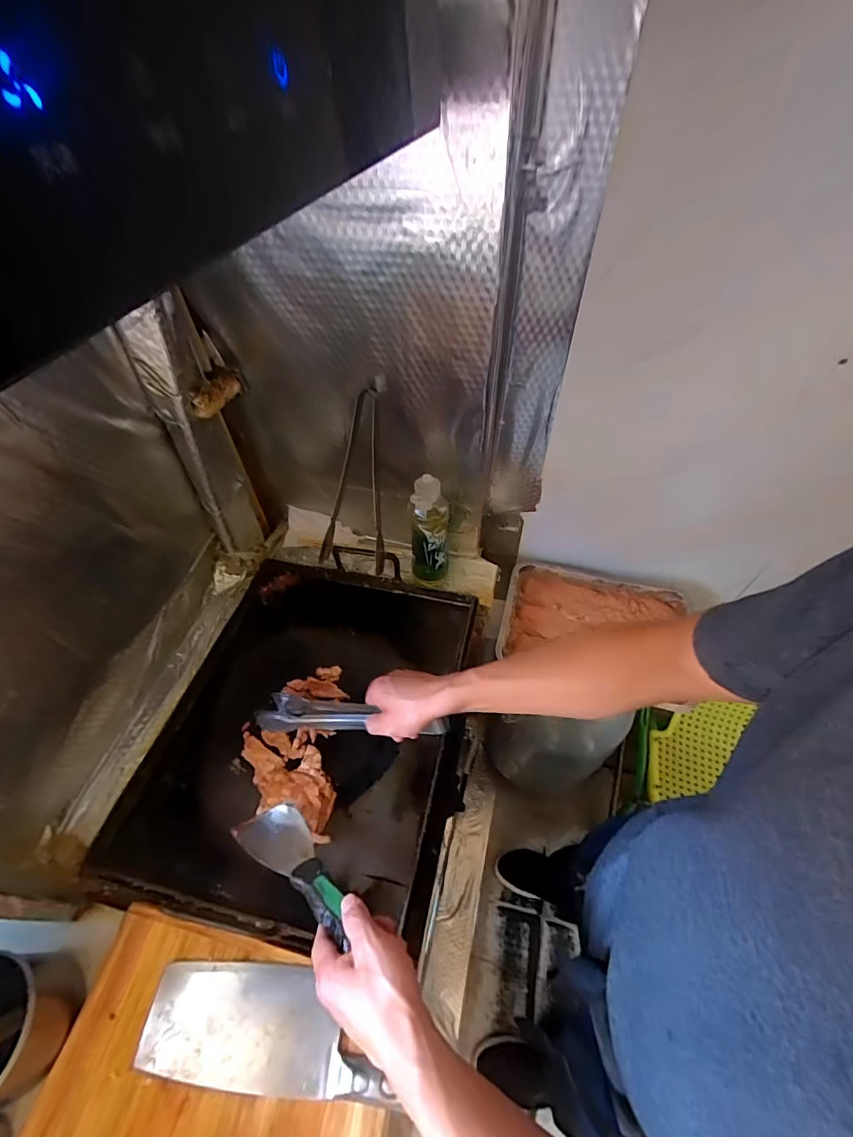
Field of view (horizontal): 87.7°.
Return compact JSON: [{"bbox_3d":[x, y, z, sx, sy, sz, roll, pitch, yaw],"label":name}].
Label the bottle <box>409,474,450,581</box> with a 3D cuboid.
[{"bbox_3d":[0.005,-0.059,0.772,0.066,0.221,0.055,0,51,1],"label":"bottle"}]

